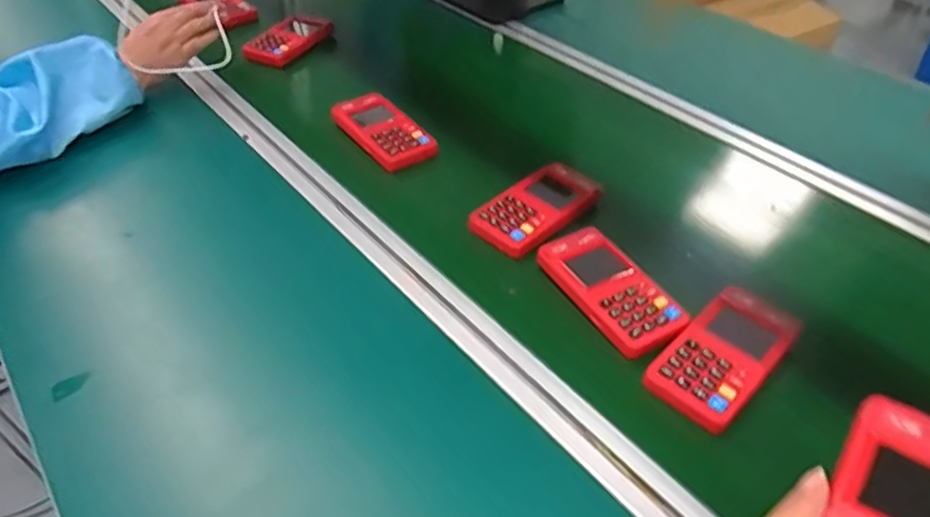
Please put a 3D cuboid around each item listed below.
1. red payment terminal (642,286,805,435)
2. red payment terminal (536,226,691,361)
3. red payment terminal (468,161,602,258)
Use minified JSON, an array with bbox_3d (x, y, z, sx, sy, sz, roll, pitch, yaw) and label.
[{"bbox_3d":[0.208,0.075,0.520,0.133,0.021,0.070,-34,52,-32],"label":"red payment terminal"},{"bbox_3d":[0.130,0.025,0.575,0.074,0.016,0.138,-22,47,-22],"label":"red payment terminal"},{"bbox_3d":[0.077,-0.053,0.665,0.139,0.020,0.072,-32,51,-31],"label":"red payment terminal"}]

